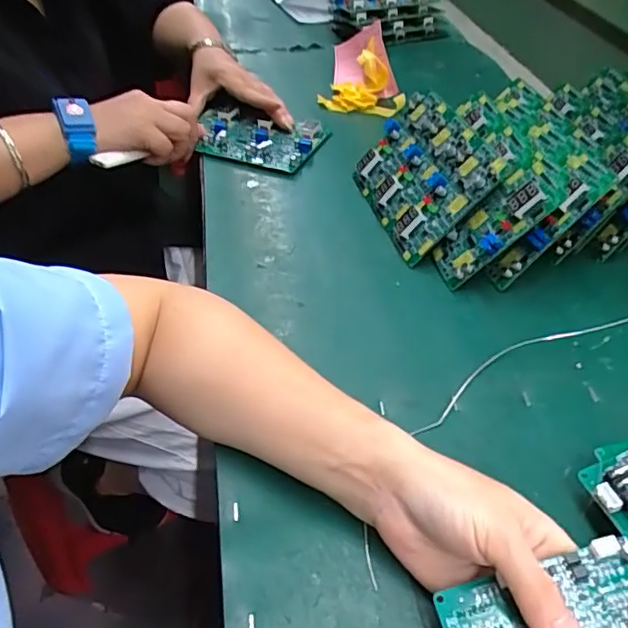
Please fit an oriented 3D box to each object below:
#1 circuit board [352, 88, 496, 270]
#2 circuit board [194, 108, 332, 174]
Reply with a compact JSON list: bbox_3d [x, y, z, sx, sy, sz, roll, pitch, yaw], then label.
[{"bbox_3d":[0.092,-0.124,0.493,0.018,0.110,0.143,24,29,-38],"label":"circuit board"},{"bbox_3d":[-0.059,-0.182,0.605,0.127,0.022,0.087,16,46,16],"label":"circuit board"}]

